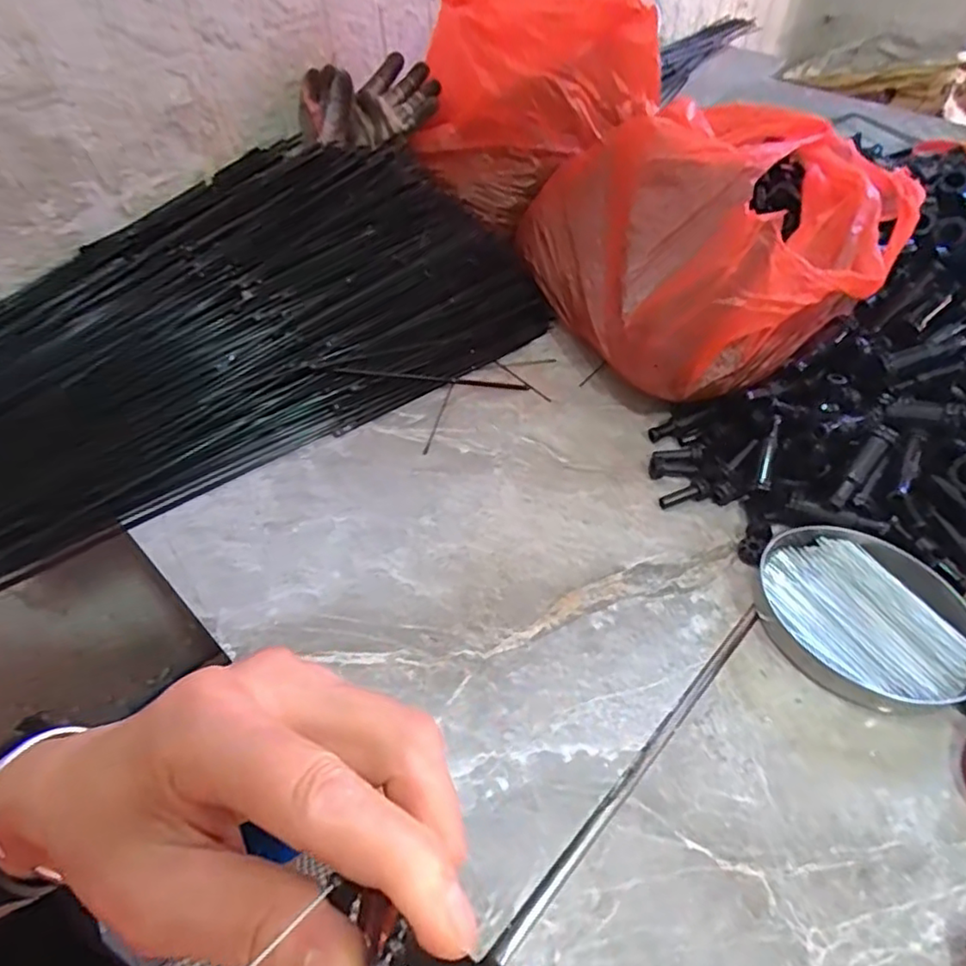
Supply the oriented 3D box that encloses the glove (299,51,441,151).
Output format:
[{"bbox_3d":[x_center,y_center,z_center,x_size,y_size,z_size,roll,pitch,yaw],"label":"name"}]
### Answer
[{"bbox_3d":[-0.128,-0.416,0.671,0.158,0.059,0.095,-5,51,-2],"label":"glove"}]

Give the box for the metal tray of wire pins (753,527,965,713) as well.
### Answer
[{"bbox_3d":[0.252,0.087,0.403,0.107,0.024,0.134,-35,59,-25],"label":"metal tray of wire pins"}]

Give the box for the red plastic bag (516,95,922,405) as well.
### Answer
[{"bbox_3d":[0.210,-0.221,0.571,0.263,0.157,0.317,-20,53,-14],"label":"red plastic bag"}]

